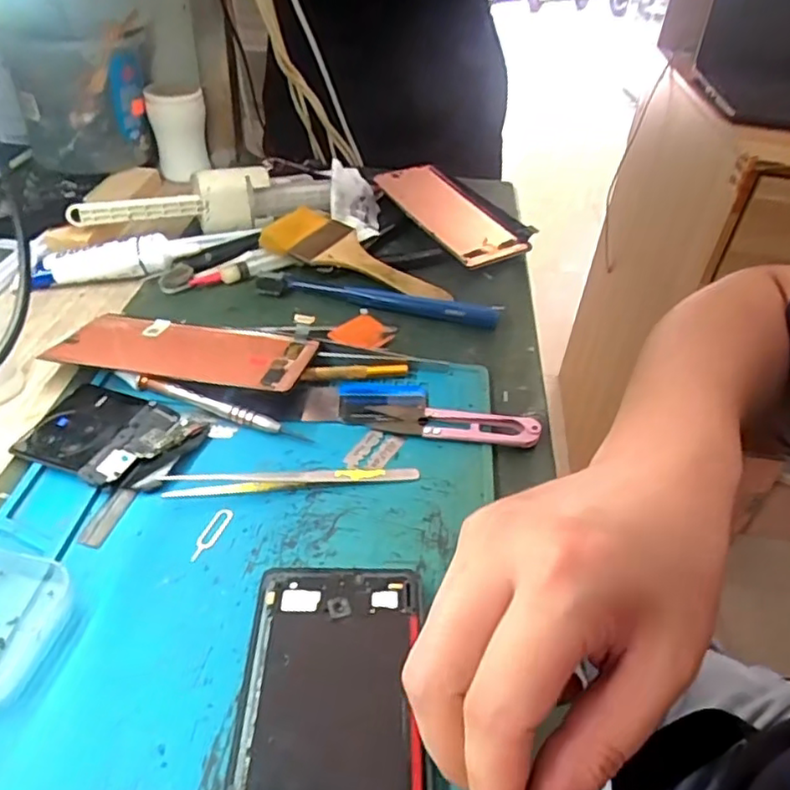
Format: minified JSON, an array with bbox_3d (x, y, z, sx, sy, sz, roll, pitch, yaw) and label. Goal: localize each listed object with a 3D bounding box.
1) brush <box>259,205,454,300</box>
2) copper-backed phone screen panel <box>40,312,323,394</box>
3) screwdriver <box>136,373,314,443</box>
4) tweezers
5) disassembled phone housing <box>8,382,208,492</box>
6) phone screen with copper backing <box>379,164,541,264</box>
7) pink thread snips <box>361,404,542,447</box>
[{"bbox_3d":[-0.029,-0.109,0.505,0.155,0.026,0.058,25,44,21],"label":"brush"},{"bbox_3d":[-0.135,-0.030,0.407,0.159,0.006,0.072,7,32,5],"label":"copper-backed phone screen panel"},{"bbox_3d":[-0.104,0.007,0.372,0.112,0.013,0.008,16,42,11],"label":"screwdriver"},{"bbox_3d":[-0.054,0.045,0.339,0.134,0.006,0.010,-2,41,-9],"label":"tweezers"},{"bbox_3d":[-0.157,0.023,0.353,0.087,0.007,0.062,17,42,13],"label":"disassembled phone housing"},{"bbox_3d":[0.055,-0.169,0.578,0.082,0.012,0.155,-19,52,-26],"label":"phone screen with copper backing"},{"bbox_3d":[0.034,0.016,0.376,0.102,0.012,0.022,9,41,3],"label":"pink thread snips"}]

